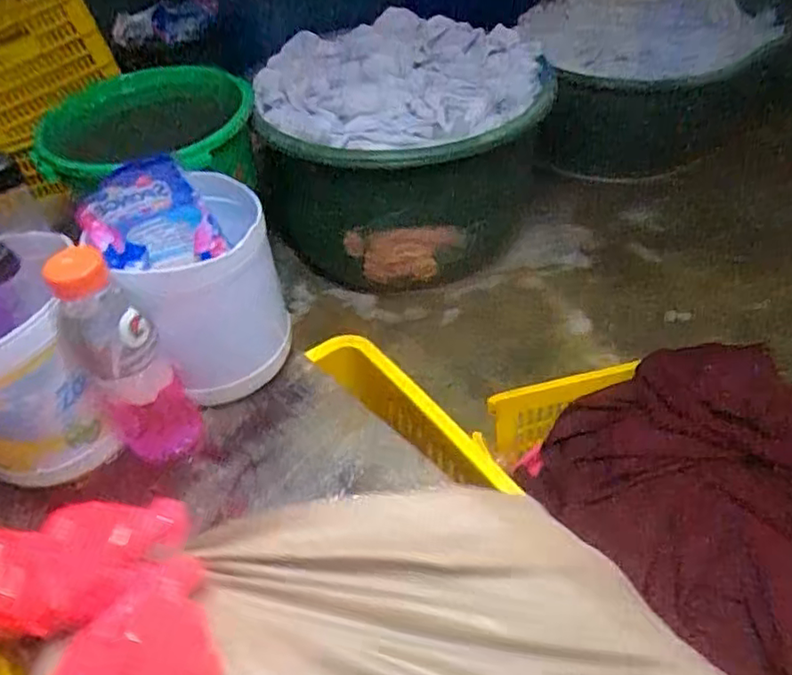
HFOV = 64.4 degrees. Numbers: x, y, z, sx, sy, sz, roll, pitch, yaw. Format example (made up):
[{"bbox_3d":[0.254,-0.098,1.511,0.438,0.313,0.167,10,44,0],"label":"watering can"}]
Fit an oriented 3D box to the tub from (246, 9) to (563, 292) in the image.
[{"bbox_3d":[0.002,-0.439,1.567,0.630,0.496,0.553,-10,46,-4],"label":"tub"}]

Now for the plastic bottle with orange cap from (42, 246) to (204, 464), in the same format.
[{"bbox_3d":[-0.213,0.031,0.509,0.062,0.214,0.053,-28,49,-21],"label":"plastic bottle with orange cap"}]

